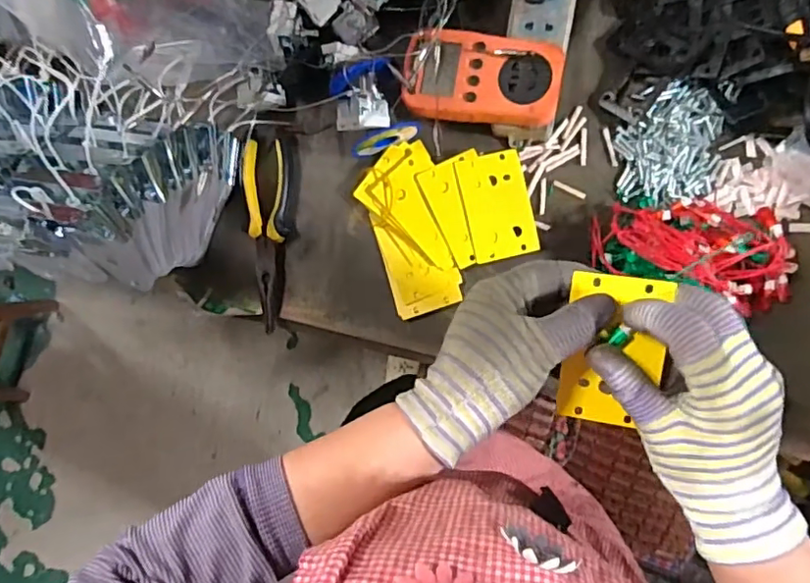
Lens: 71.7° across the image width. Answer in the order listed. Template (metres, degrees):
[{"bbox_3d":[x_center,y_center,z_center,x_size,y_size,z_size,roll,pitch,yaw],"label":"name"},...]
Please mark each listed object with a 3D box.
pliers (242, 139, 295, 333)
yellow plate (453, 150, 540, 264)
[{"bbox_3d":[-0.136,-0.054,0.549,0.044,0.024,0.178,2,91,9],"label":"pliers"},{"bbox_3d":[0.085,-0.078,0.519,0.060,0.004,0.095,-13,92,0],"label":"yellow plate"}]

